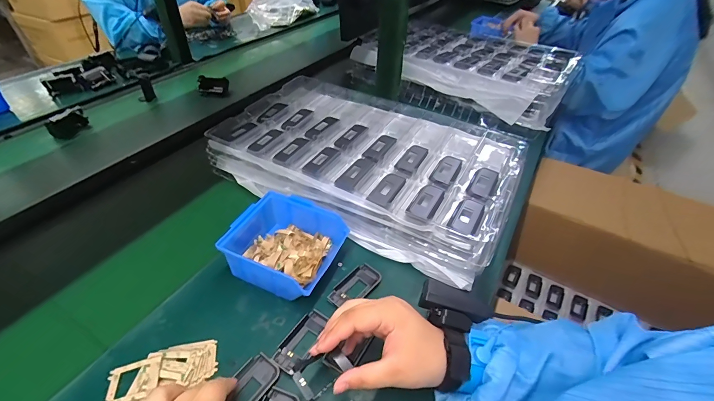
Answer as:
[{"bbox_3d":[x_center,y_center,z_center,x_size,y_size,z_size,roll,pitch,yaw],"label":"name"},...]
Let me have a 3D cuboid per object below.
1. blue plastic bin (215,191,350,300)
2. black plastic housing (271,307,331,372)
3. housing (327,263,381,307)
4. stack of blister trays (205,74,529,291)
[{"bbox_3d":[-0.098,0.064,0.468,0.135,0.063,0.139,18,44,16],"label":"blue plastic bin"},{"bbox_3d":[-0.067,0.162,0.401,0.030,0.005,0.077,20,45,21],"label":"black plastic housing"},{"bbox_3d":[-0.003,0.117,0.460,0.076,0.010,0.038,-32,50,-32],"label":"housing"},{"bbox_3d":[0.012,-0.091,0.621,0.523,0.064,0.318,21,45,22],"label":"stack of blister trays"}]

